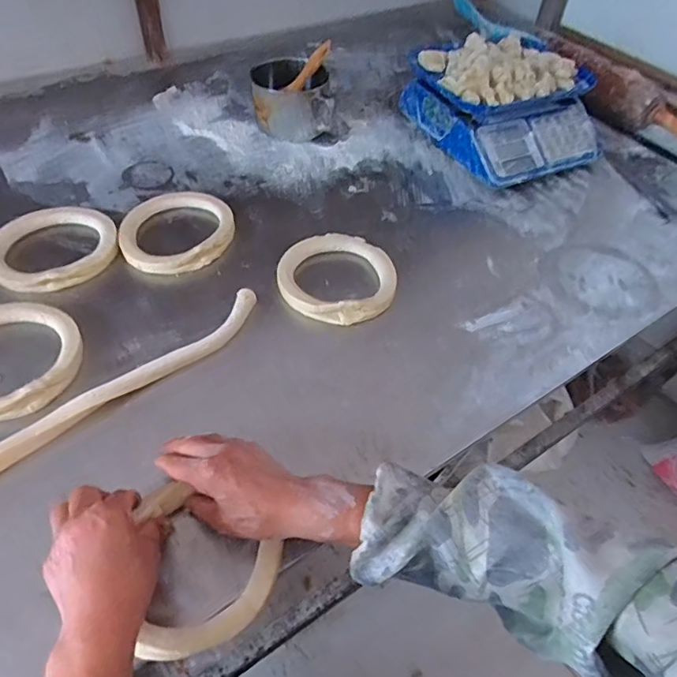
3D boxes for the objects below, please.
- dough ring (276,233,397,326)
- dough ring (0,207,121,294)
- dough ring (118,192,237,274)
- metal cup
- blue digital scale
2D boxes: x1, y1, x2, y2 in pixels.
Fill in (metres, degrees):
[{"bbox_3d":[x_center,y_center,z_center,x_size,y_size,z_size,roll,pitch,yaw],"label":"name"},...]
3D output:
[{"bbox_3d":[0.000,-0.089,0.727,0.160,0.024,0.158,1,49,-1],"label":"dough ring"},{"bbox_3d":[-0.406,-0.131,0.745,0.170,0.024,0.170,1,49,-1],"label":"dough ring"},{"bbox_3d":[-0.241,-0.157,0.774,0.165,0.028,0.165,1,49,-1],"label":"dough ring"},{"bbox_3d":[-0.086,-0.445,0.983,0.140,0.106,0.140,-4,50,-5],"label":"metal cup"},{"bbox_3d":[0.308,-0.430,0.985,0.264,0.116,0.325,-19,53,-19],"label":"blue digital scale"}]

